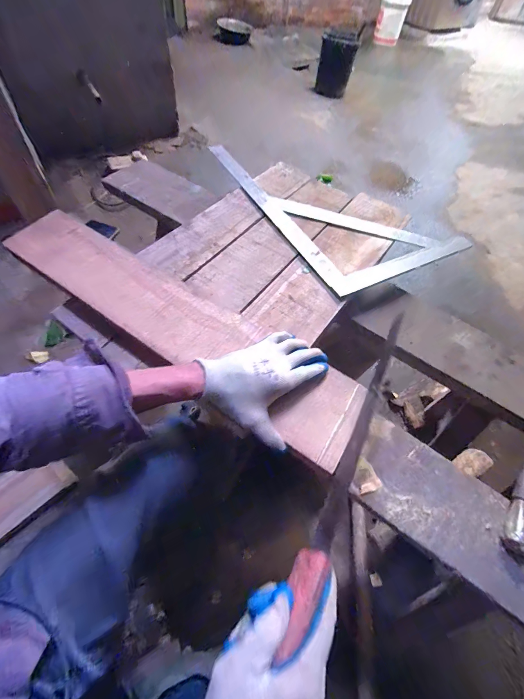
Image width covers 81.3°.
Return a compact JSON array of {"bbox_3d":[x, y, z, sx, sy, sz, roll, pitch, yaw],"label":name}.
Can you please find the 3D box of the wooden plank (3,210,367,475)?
[{"bbox_3d":[-0.153,-0.057,0.486,0.645,0.014,0.126,32,60,15],"label":"wooden plank"}]

